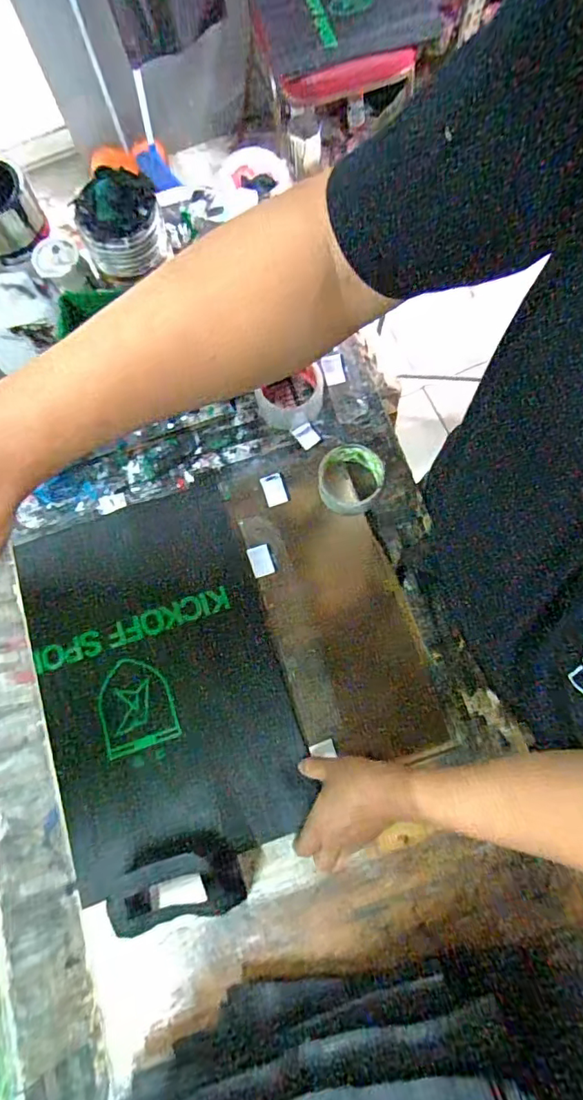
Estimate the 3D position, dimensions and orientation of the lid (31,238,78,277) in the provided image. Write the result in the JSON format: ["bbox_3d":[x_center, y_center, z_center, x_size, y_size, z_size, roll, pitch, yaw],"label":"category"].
[{"bbox_3d":[-0.305,-0.378,0.653,0.057,0.013,0.048,-31,77,-5],"label":"lid"}]

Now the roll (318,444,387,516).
[{"bbox_3d":[0.079,-0.094,0.673,0.086,0.039,0.083,0,76,2],"label":"roll"}]

